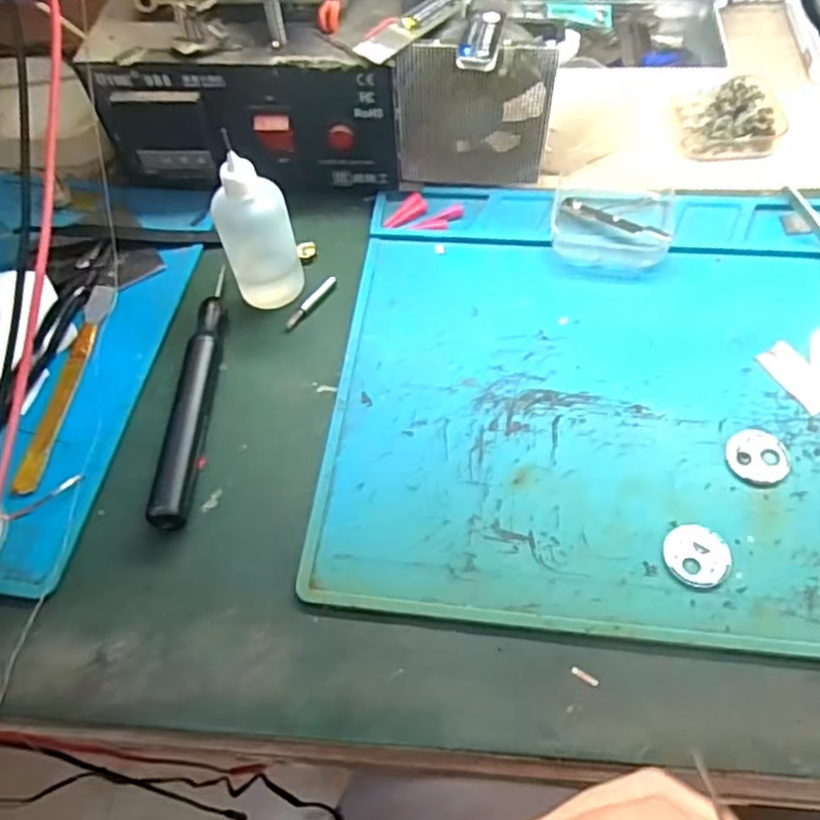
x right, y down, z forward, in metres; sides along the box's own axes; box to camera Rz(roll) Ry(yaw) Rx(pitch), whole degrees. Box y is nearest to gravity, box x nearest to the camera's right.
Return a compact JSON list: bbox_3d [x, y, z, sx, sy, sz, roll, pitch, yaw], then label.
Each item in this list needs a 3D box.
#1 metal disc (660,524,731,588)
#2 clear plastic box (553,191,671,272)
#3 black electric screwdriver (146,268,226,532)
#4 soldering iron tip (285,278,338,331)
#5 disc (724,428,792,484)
[{"bbox_3d":[0.118,0.058,0.278,0.026,0.004,0.026,-2,59,3],"label":"metal disc"},{"bbox_3d":[0.110,-0.103,0.370,0.062,0.015,0.056,7,59,8],"label":"clear plastic box"},{"bbox_3d":[-0.103,-0.011,0.329,0.015,0.016,0.142,-1,59,3],"label":"black electric screwdriver"},{"bbox_3d":[-0.053,-0.057,0.361,0.006,0.005,0.040,28,64,19],"label":"soldering iron tip"},{"bbox_3d":[0.153,0.020,0.299,0.026,0.004,0.026,-2,59,3],"label":"disc"}]

